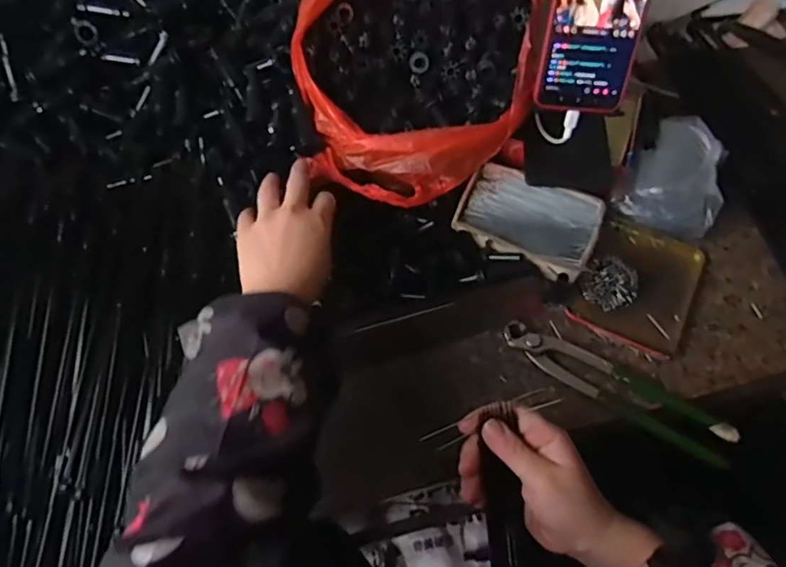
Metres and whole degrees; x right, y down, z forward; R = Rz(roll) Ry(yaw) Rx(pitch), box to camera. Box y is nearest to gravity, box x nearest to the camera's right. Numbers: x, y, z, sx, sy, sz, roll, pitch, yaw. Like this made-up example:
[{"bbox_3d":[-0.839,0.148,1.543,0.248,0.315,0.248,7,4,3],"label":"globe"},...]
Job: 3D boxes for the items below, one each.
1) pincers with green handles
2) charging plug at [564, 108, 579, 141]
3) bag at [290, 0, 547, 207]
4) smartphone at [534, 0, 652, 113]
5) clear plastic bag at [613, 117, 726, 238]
[{"bbox_3d":[0.187,0.086,0.465,0.197,0.016,0.039,29,69,15],"label":"pincers with green handles"},{"bbox_3d":[0.160,-0.143,0.492,0.011,0.028,0.006,5,42,5],"label":"charging plug"},{"bbox_3d":[0.016,-0.203,0.498,0.240,0.152,0.212,-32,68,-12],"label":"bag"},{"bbox_3d":[0.166,-0.223,0.440,0.078,0.164,0.006,4,32,0],"label":"smartphone"},{"bbox_3d":[0.274,-0.108,0.536,0.092,0.039,0.113,22,67,12],"label":"clear plastic bag"}]

